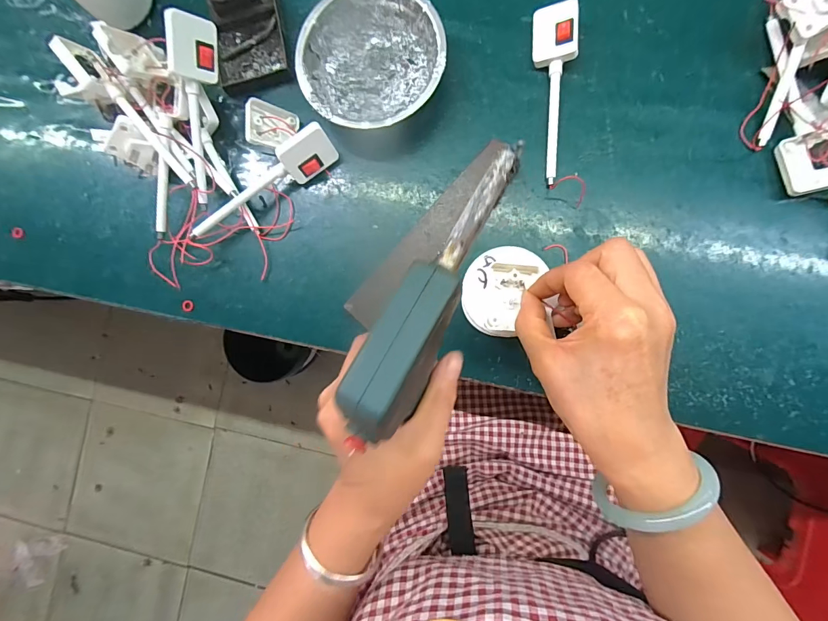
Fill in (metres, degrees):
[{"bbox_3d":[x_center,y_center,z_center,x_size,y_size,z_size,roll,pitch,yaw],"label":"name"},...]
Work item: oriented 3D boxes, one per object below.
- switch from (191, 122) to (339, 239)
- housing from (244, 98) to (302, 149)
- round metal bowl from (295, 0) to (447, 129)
[{"bbox_3d":[-0.140,-0.114,0.362,0.151,0.039,0.027,-34,85,5],"label":"switch"},{"bbox_3d":[-0.130,-0.169,0.360,0.011,0.047,0.037,28,113,47],"label":"housing"},{"bbox_3d":[-0.037,-0.222,0.354,0.123,0.042,0.124,0,88,7],"label":"round metal bowl"}]

